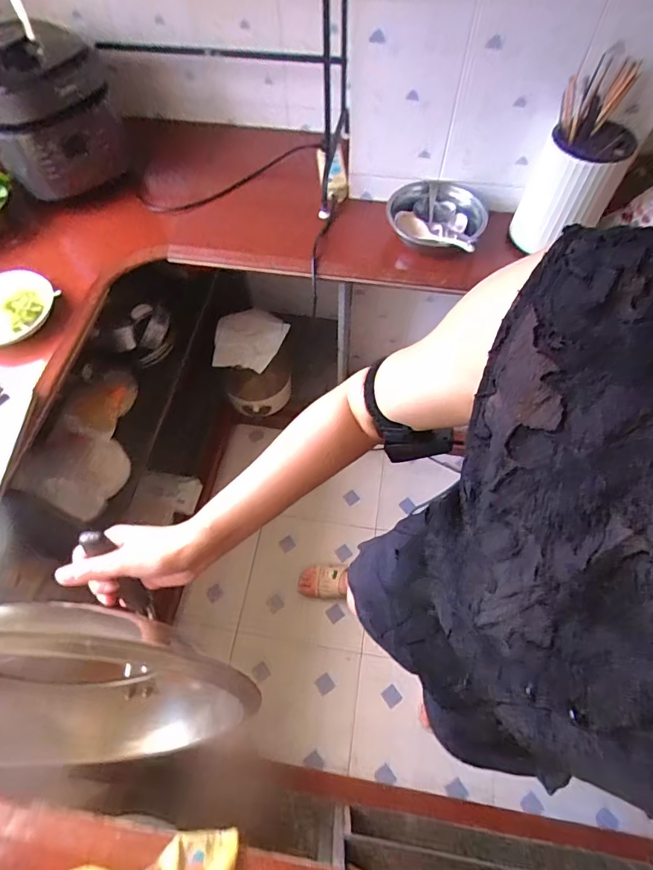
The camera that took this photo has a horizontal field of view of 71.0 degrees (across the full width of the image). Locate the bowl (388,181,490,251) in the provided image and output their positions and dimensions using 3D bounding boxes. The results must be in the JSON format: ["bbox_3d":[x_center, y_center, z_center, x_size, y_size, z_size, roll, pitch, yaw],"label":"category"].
[{"bbox_3d":[0.226,-0.452,0.949,0.203,0.055,0.184,24,65,13],"label":"bowl"}]

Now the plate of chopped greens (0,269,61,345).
[{"bbox_3d":[-0.613,-0.248,0.862,0.180,0.051,0.167,0,62,1],"label":"plate of chopped greens"}]

